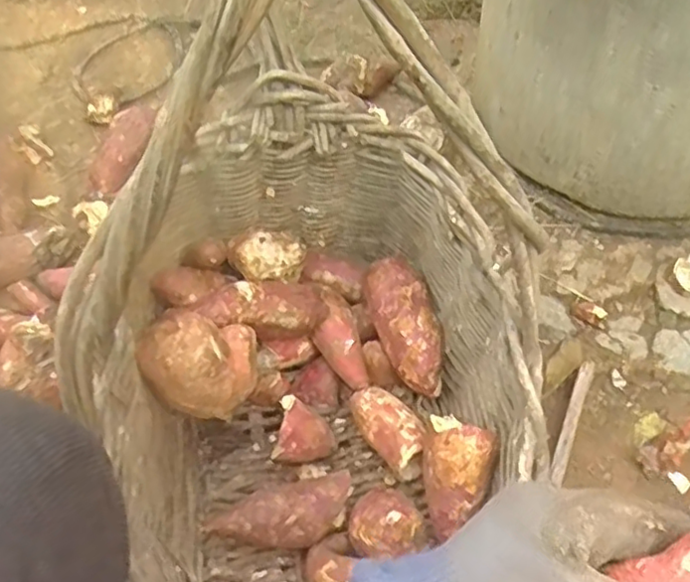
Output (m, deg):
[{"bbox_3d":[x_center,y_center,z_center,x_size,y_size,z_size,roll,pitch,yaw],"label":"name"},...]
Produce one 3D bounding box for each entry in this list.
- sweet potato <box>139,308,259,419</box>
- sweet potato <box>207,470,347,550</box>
[{"bbox_3d":[-0.138,0.068,0.633,0.097,0.098,0.076,-4,48,0],"label":"sweet potato"},{"bbox_3d":[-0.055,0.208,0.599,0.132,0.055,0.059,-15,49,-9],"label":"sweet potato"}]

